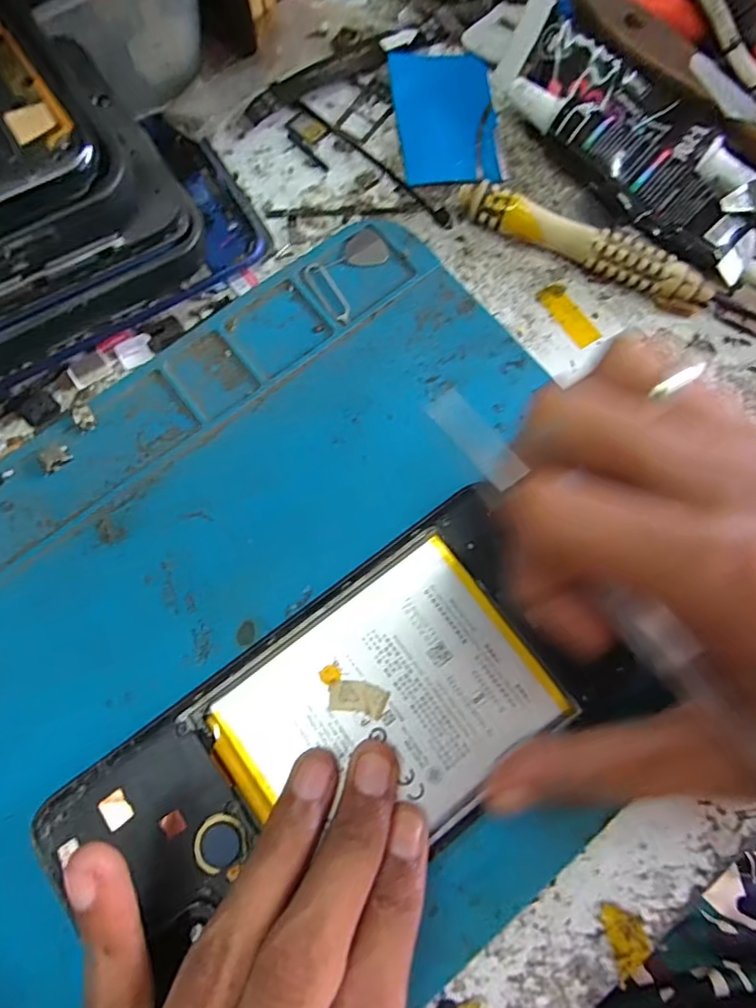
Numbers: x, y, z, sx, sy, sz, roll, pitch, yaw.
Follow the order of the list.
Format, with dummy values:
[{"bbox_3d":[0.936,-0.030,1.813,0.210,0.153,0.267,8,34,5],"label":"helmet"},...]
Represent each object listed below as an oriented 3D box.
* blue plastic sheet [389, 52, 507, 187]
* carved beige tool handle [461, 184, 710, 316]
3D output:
[{"bbox_3d":[0.027,-0.153,0.202,0.038,0.004,0.063,-6,78,-3],"label":"blue plastic sheet"},{"bbox_3d":[0.072,-0.091,0.183,0.092,0.013,0.012,24,78,4],"label":"carved beige tool handle"}]

